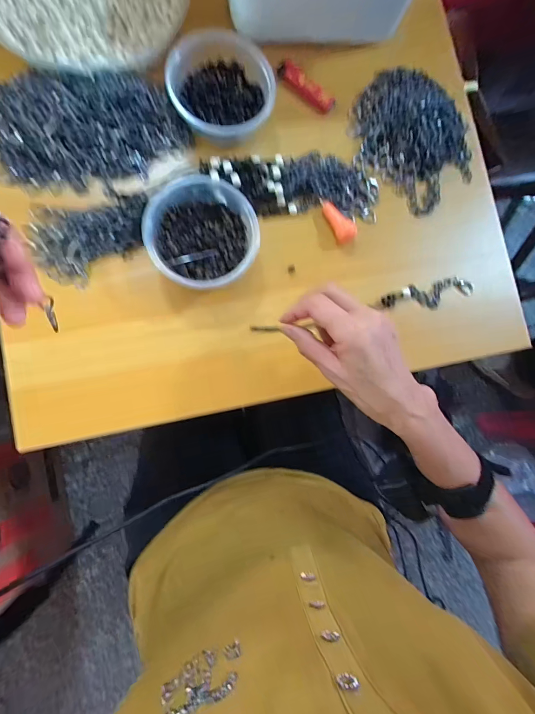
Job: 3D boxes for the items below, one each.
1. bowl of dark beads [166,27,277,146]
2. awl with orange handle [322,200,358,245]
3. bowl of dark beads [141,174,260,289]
[{"bbox_3d":[-0.048,-0.298,0.382,0.107,0.048,0.116,1,84,-7],"label":"bowl of dark beads"},{"bbox_3d":[0.084,-0.160,0.403,0.021,0.017,0.054,-25,88,-9],"label":"awl with orange handle"},{"bbox_3d":[-0.068,-0.127,0.363,0.110,0.044,0.117,-7,85,-8],"label":"bowl of dark beads"}]

